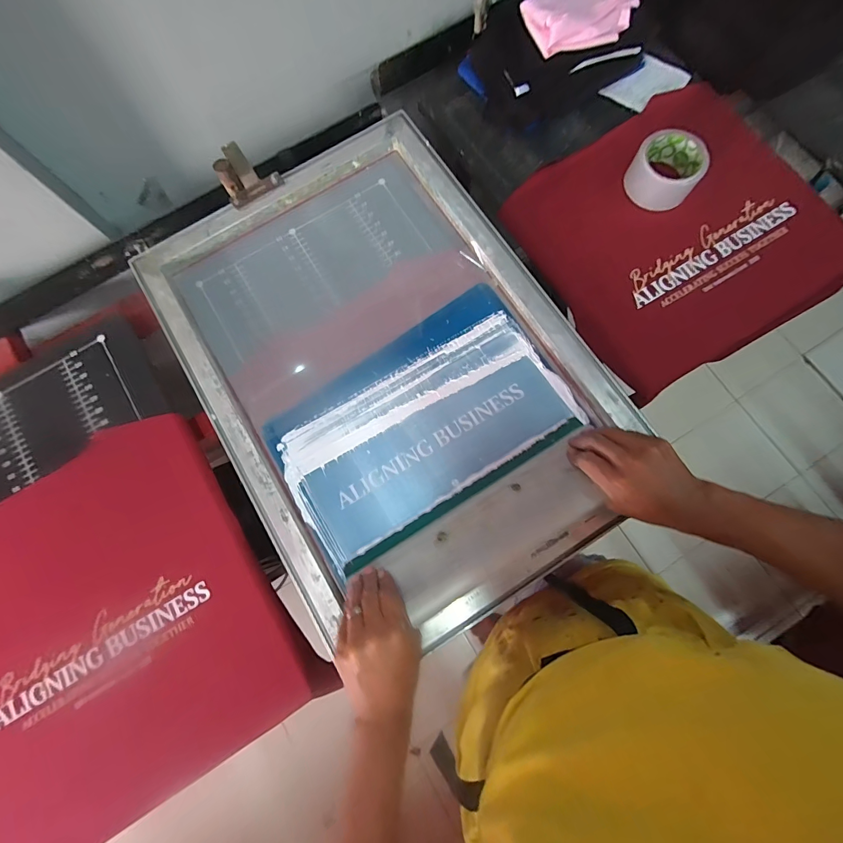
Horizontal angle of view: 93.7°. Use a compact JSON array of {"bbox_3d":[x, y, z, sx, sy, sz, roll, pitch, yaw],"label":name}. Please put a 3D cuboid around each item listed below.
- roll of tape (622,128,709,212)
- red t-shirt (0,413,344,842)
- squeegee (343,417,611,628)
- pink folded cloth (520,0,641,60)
[{"bbox_3d":[0.356,-0.368,0.576,0.094,0.049,0.090,0,79,1],"label":"roll of tape"},{"bbox_3d":[-0.402,0.258,0.509,0.401,0.043,0.434,-33,80,-5],"label":"red t-shirt"},{"bbox_3d":[0.088,0.115,0.451,0.303,0.049,0.128,-33,40,-5],"label":"squeegee"},{"bbox_3d":[0.225,-0.577,0.552,0.140,0.032,0.107,-22,79,-3],"label":"pink folded cloth"}]

